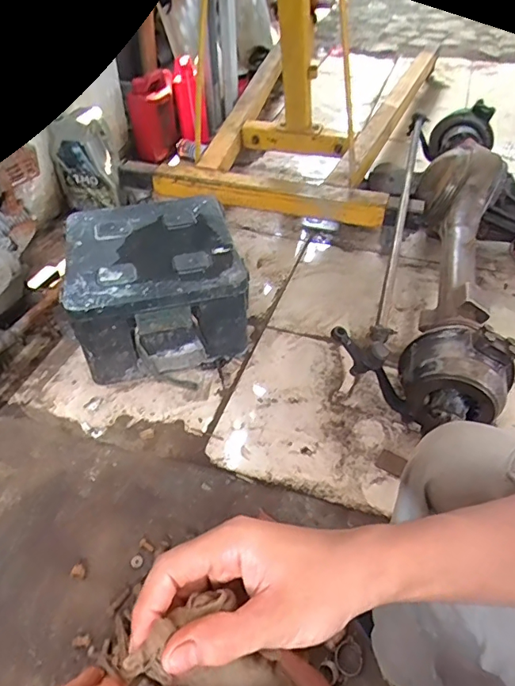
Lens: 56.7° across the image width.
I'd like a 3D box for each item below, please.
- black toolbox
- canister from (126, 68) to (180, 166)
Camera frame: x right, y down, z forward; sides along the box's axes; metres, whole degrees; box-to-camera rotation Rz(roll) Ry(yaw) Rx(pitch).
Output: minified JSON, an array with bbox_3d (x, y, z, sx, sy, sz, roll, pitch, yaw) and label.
[{"bbox_3d":[-0.237,-0.134,1.132,0.360,0.233,0.369,-11,46,-10],"label":"black toolbox"},{"bbox_3d":[-0.381,-0.834,1.755,0.140,0.277,0.151,6,45,6],"label":"canister"}]

